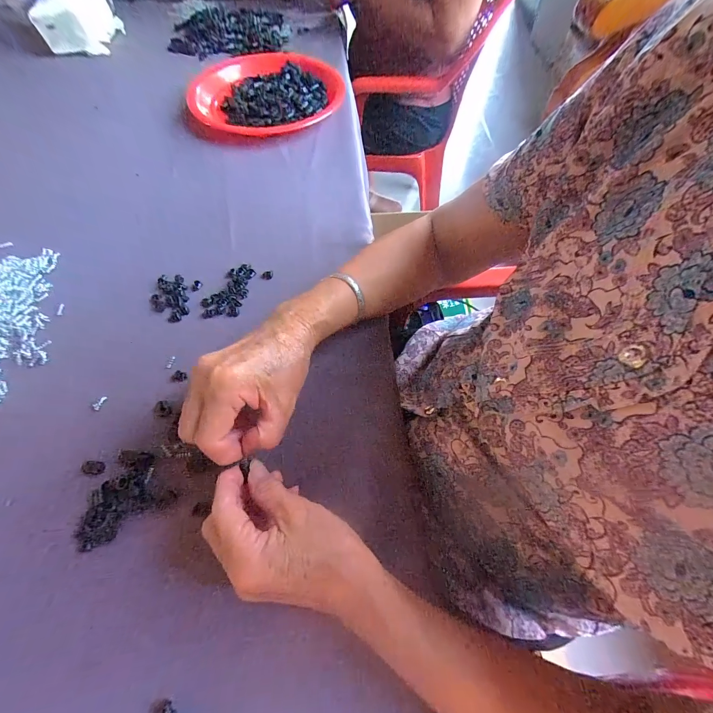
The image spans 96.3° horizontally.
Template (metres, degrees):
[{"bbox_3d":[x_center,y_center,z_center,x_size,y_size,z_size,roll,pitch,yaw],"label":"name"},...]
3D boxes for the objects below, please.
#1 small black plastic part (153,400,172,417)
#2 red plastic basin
[{"bbox_3d":[-0.187,0.051,0.307,0.015,0.005,0.015,0,62,0],"label":"small black plastic part"},{"bbox_3d":[-0.152,-0.463,0.547,0.243,0.033,0.260,0,62,0],"label":"red plastic basin"}]

